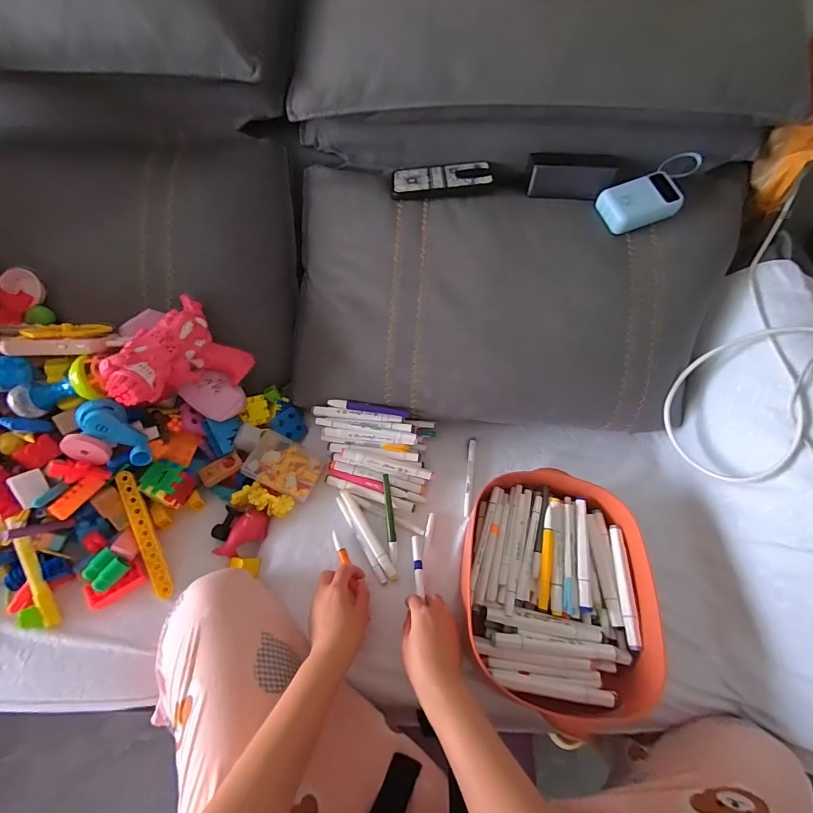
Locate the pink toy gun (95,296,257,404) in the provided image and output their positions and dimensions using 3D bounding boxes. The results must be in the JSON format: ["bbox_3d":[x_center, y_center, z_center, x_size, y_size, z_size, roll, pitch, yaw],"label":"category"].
[{"bbox_3d":[-0.317,-0.060,0.575,0.047,0.136,0.193,-12,38,33],"label":"pink toy gun"}]

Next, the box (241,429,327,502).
[{"bbox_3d":[-0.189,0.092,0.630,0.103,0.030,0.081,19,60,7],"label":"box"}]

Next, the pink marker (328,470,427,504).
[{"bbox_3d":[-0.047,0.127,0.631,0.158,0.021,0.016,15,60,5],"label":"pink marker"}]

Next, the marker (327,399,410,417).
[{"bbox_3d":[-0.061,0.002,0.640,0.130,0.012,0.012,9,59,1],"label":"marker"}]

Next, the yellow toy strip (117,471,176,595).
[{"bbox_3d":[-0.359,0.175,0.551,0.021,0.015,0.176,-20,87,-15],"label":"yellow toy strip"}]

